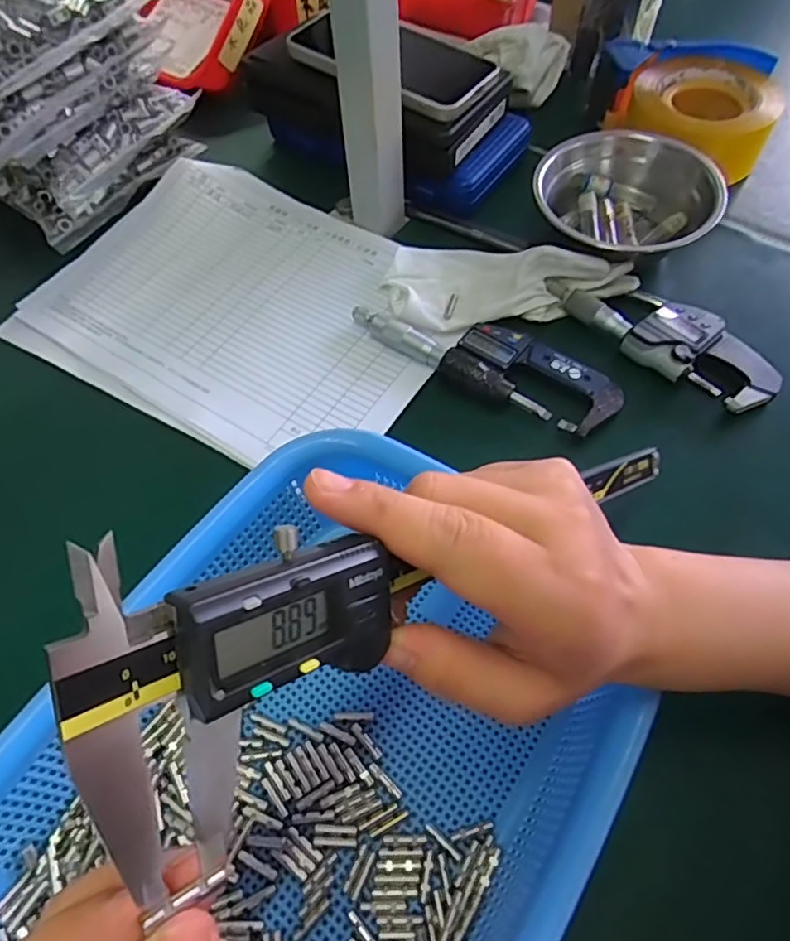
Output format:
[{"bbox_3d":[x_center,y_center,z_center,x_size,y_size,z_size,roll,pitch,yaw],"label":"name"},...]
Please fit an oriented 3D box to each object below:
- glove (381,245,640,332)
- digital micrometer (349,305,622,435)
[{"bbox_3d":[0.080,-0.129,0.439,0.179,0.037,0.080,7,60,6],"label":"glove"},{"bbox_3d":[0.061,-0.077,0.419,0.183,0.018,0.056,32,65,18],"label":"digital micrometer"}]

